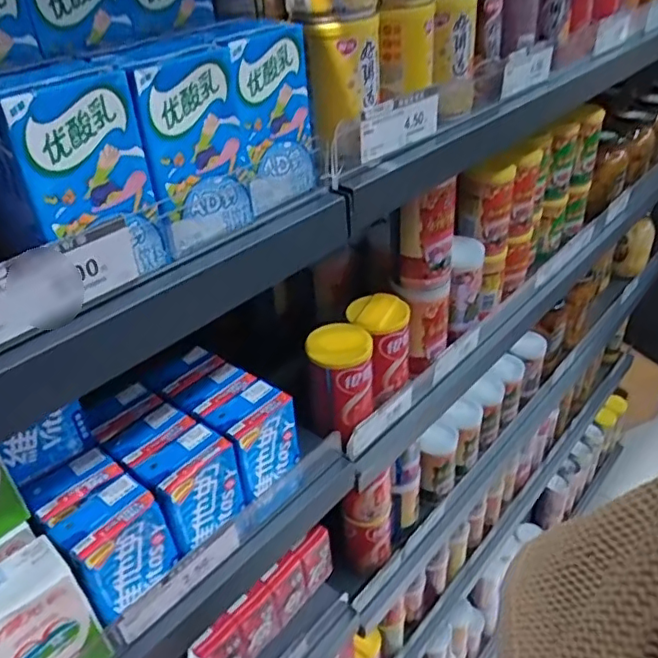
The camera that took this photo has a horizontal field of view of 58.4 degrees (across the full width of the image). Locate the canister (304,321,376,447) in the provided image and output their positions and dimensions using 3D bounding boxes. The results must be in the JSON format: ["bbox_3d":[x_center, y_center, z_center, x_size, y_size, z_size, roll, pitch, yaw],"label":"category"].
[{"bbox_3d":[0.014,0.050,0.585,0.061,0.092,0.068,-6,35,3],"label":"canister"}]

